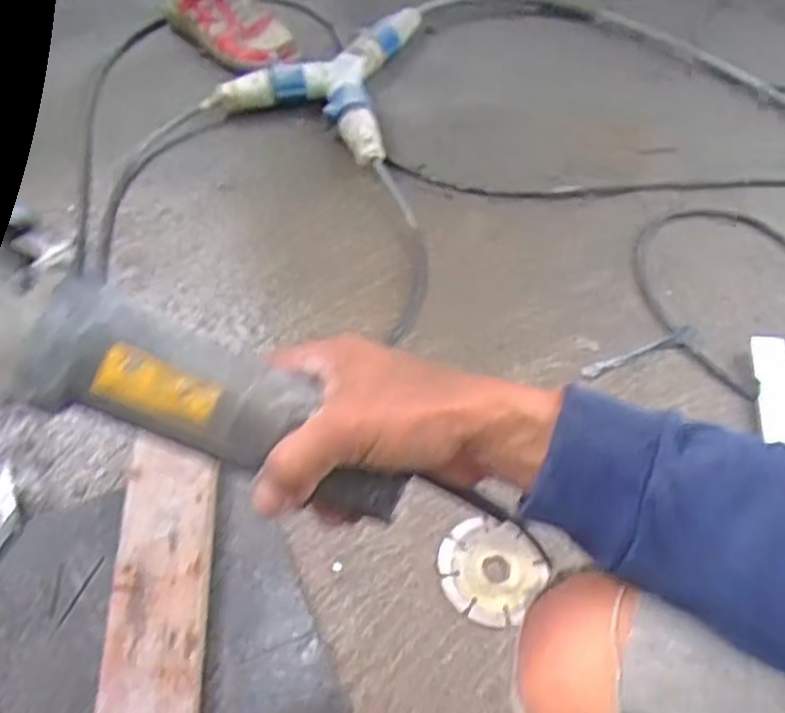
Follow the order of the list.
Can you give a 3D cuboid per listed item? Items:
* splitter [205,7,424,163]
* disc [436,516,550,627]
[{"bbox_3d":[-0.062,-0.407,1.129,0.275,0.055,0.320,29,59,17],"label":"splitter"},{"bbox_3d":[0.090,0.199,0.718,0.095,0.007,0.095,-2,64,3],"label":"disc"}]

